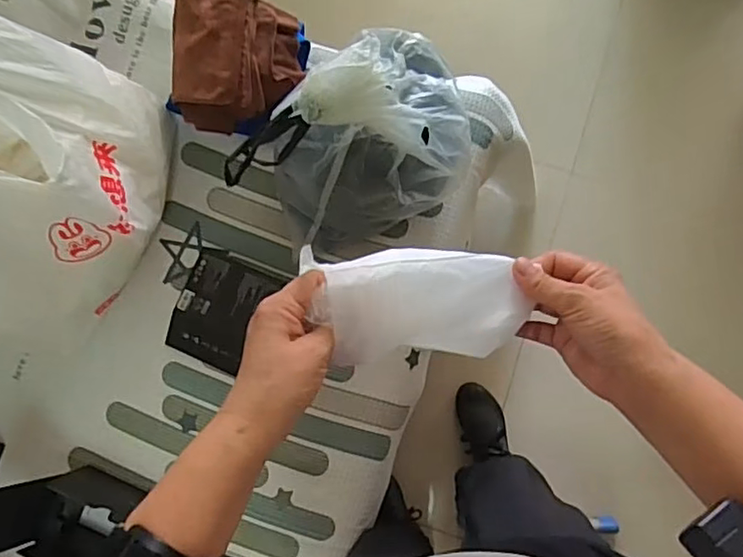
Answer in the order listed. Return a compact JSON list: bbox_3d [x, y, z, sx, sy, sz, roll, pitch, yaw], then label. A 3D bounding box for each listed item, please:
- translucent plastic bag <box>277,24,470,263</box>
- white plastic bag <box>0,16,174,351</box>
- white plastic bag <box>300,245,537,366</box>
[{"bbox_3d":[0.005,-0.164,0.750,0.191,0.224,0.300,42,87,8],"label":"translucent plastic bag"},{"bbox_3d":[-0.442,-0.109,0.686,0.282,0.402,0.373,3,83,5],"label":"white plastic bag"},{"bbox_3d":[0.031,0.018,0.401,0.150,0.022,0.073,2,83,-16],"label":"white plastic bag"}]

